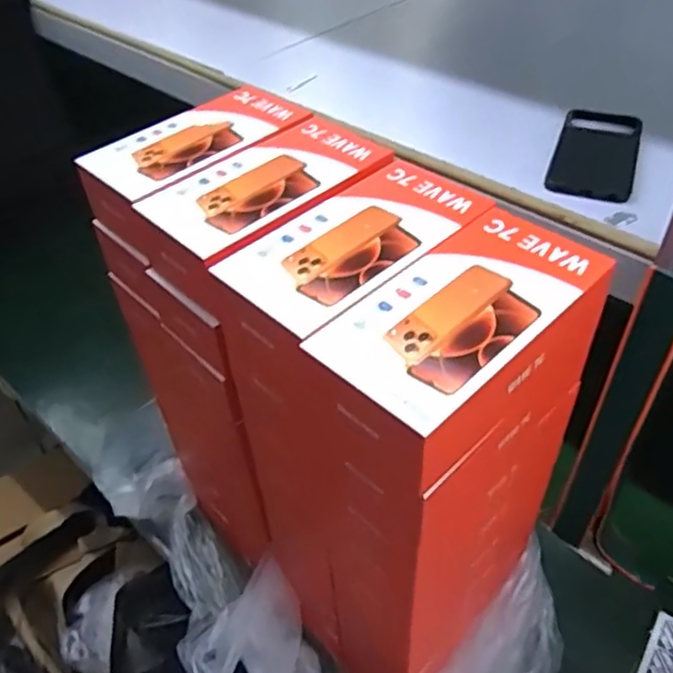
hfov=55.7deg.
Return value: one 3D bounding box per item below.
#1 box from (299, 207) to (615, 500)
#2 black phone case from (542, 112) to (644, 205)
[{"bbox_3d":[0.075,0.000,0.385,0.179,0.054,0.093,-36,54,-28],"label":"box"},{"bbox_3d":[0.267,-0.187,0.657,0.079,0.014,0.167,15,48,18],"label":"black phone case"}]

